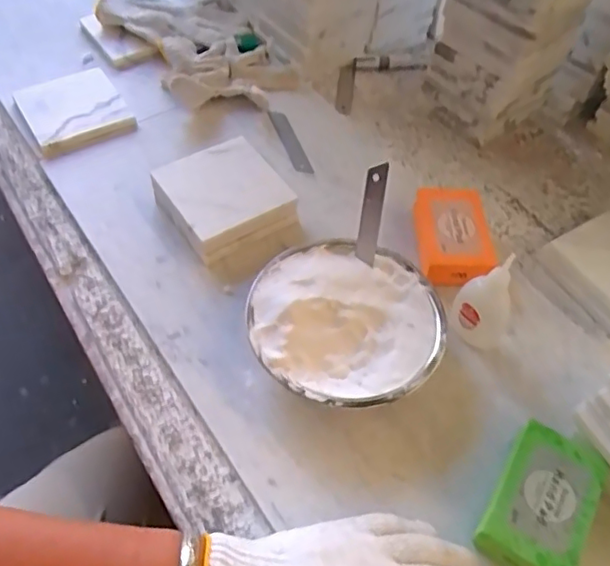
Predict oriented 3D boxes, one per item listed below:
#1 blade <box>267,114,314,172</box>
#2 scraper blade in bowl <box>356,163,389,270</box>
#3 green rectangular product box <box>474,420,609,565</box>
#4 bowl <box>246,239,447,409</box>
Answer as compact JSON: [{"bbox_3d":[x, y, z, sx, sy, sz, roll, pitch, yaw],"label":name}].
[{"bbox_3d":[-0.014,-0.150,0.633,0.022,0.006,0.096,-10,54,-23],"label":"blade"},{"bbox_3d":[0.054,-0.056,0.481,0.015,0.084,0.009,6,27,0],"label":"scraper blade in bowl"},{"bbox_3d":[0.160,0.150,0.405,0.058,0.038,0.097,31,59,15],"label":"green rectangular product box"},{"bbox_3d":[0.030,0.035,0.469,0.144,0.045,0.143,2,56,-3],"label":"bowl"}]

